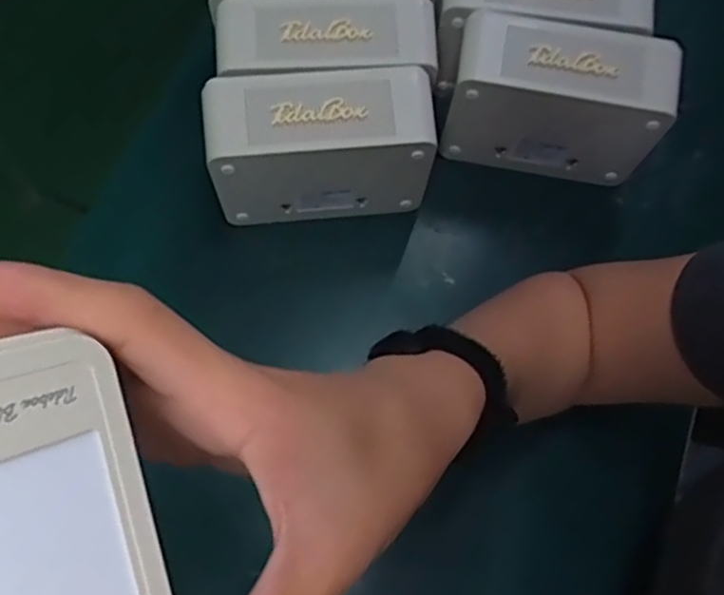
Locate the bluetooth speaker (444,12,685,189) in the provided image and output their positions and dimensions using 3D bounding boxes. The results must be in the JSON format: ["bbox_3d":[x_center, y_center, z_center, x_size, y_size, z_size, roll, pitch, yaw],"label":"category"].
[{"bbox_3d":[0.131,-0.133,0.475,0.138,0.105,0.055,11,71,2],"label":"bluetooth speaker"}]

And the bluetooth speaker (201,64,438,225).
[{"bbox_3d":[-0.026,-0.095,0.456,0.136,0.101,0.058,-4,71,-4],"label":"bluetooth speaker"}]

